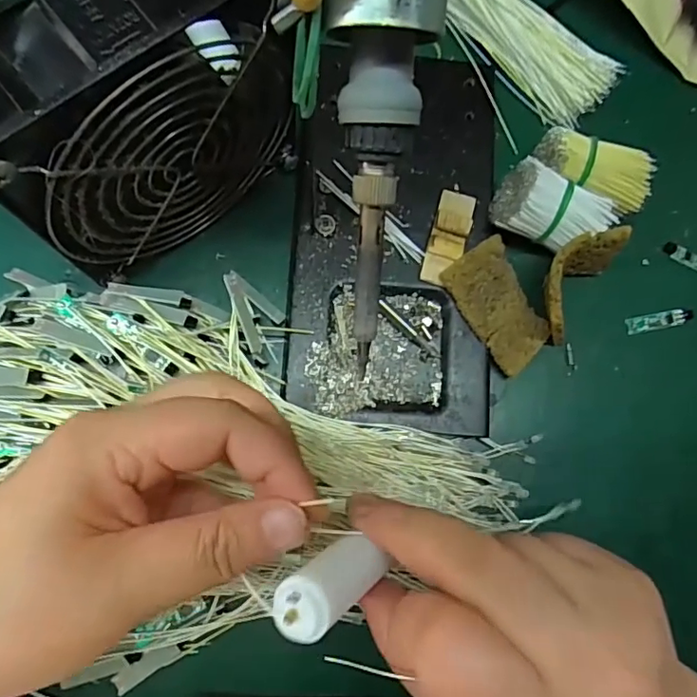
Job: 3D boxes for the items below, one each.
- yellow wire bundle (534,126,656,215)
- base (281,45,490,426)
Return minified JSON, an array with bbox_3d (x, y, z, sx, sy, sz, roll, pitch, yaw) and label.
[{"bbox_3d":[0.127,-0.092,0.288,0.056,0.031,0.030,22,79,-3],"label":"yellow wire bundle"},{"bbox_3d":[0.024,-0.059,0.278,0.101,0.014,0.193,5,80,-6],"label":"base"}]

